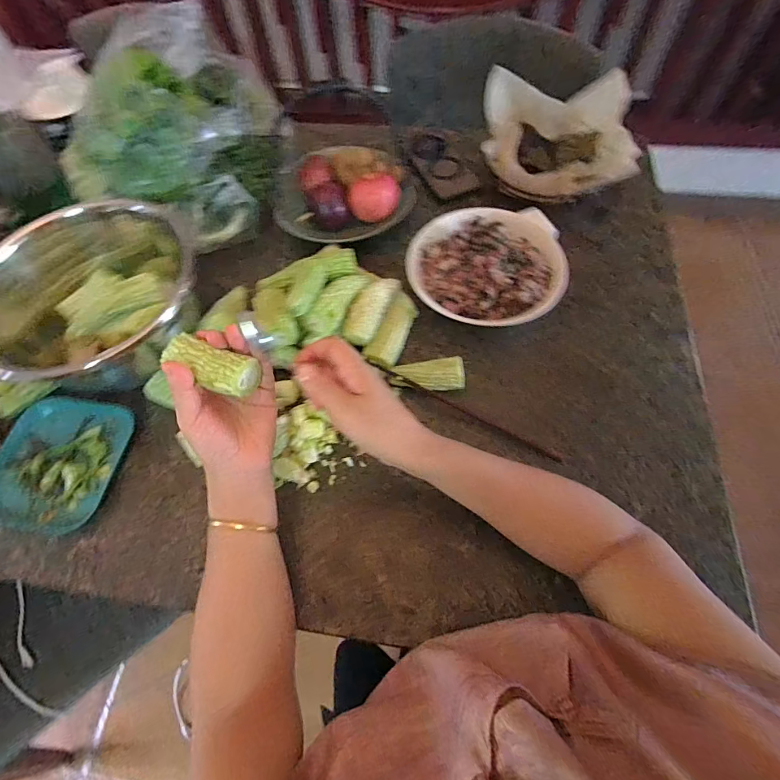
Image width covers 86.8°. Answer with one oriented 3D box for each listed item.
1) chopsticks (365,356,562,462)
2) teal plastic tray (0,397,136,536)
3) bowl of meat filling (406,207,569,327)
[{"bbox_3d":[0.083,0.021,0.477,0.241,0.014,0.010,26,67,15],"label":"chopsticks"},{"bbox_3d":[-0.385,0.083,0.477,0.145,0.013,0.152,10,64,8],"label":"teal plastic tray"},{"bbox_3d":[0.133,-0.161,0.532,0.213,0.079,0.174,-10,63,-2],"label":"bowl of meat filling"}]

